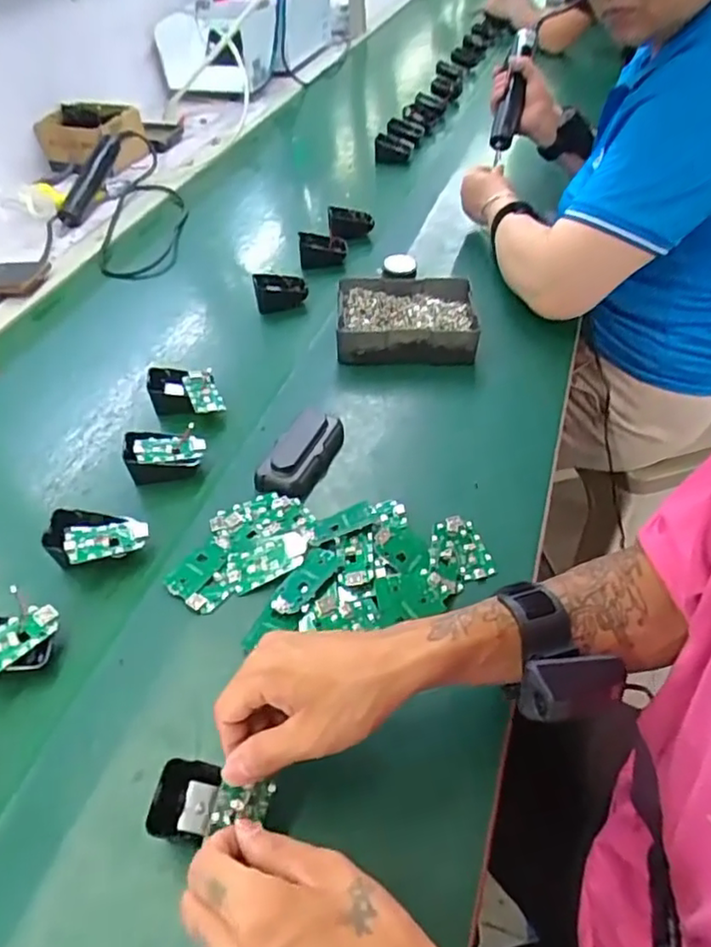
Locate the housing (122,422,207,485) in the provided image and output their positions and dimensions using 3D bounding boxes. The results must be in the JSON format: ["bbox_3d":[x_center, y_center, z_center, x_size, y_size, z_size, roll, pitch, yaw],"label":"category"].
[{"bbox_3d":[-0.182,-0.019,0.608,0.072,0.038,0.047,-8,47,-4],"label":"housing"}]

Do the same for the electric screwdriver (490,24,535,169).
[{"bbox_3d":[0.237,-0.576,0.952,0.030,0.040,0.201,12,87,14],"label":"electric screwdriver"}]

